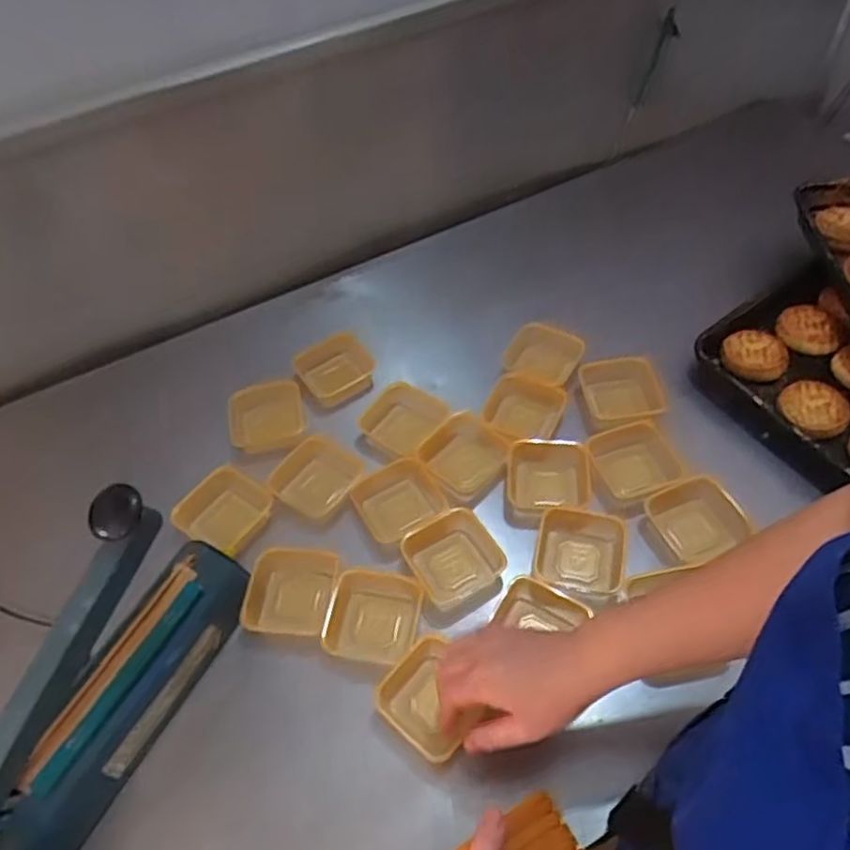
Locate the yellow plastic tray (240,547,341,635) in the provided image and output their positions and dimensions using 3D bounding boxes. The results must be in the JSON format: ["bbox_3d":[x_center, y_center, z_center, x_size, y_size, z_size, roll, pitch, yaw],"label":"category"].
[{"bbox_3d":[-0.138,0.177,0.697,0.094,0.052,0.088,-5,52,1],"label":"yellow plastic tray"}]

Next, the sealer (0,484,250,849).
[{"bbox_3d":[-0.273,0.205,0.558,0.067,0.199,0.293,22,57,20],"label":"sealer"}]

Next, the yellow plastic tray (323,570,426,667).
[{"bbox_3d":[-0.054,0.188,0.663,0.090,0.022,0.086,6,53,10],"label":"yellow plastic tray"}]

